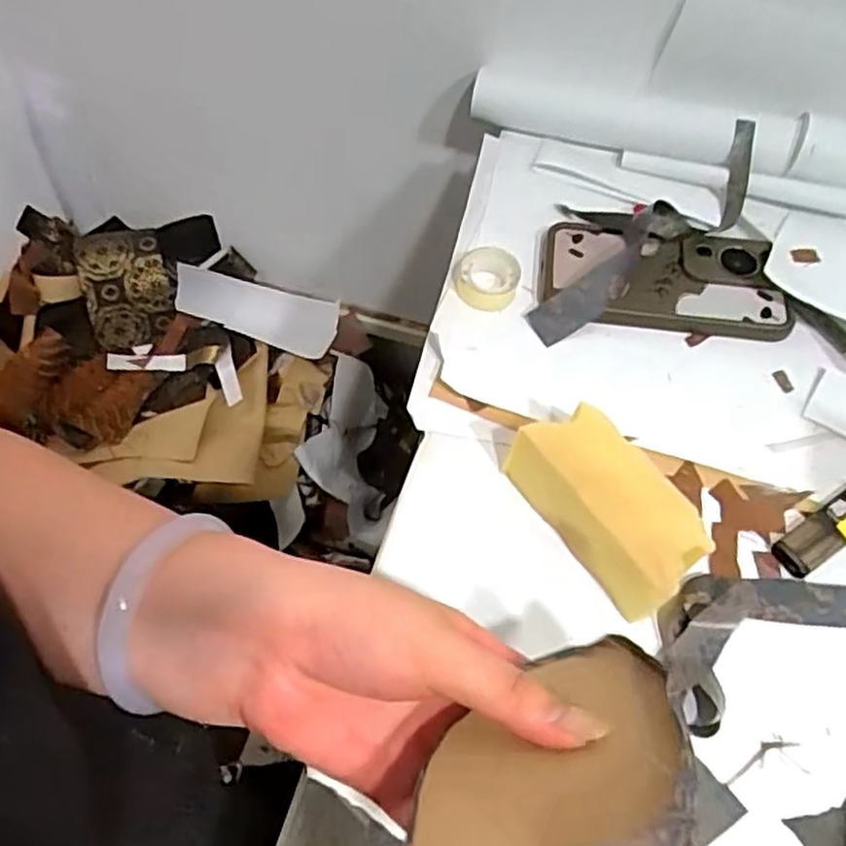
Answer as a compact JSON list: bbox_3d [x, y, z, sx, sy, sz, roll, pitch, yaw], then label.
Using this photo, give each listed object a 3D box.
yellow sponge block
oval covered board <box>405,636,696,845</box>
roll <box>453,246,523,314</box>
[{"bbox_3d":[0.095,0.044,0.377,0.054,0.051,0.110,-27,64,-17],"label":"yellow sponge block"},{"bbox_3d":[0.043,0.119,0.244,0.088,0.013,0.124,-13,21,15],"label":"oval covered board"},{"bbox_3d":[0.042,-0.094,0.472,0.041,0.015,0.039,1,60,-1],"label":"roll"}]

